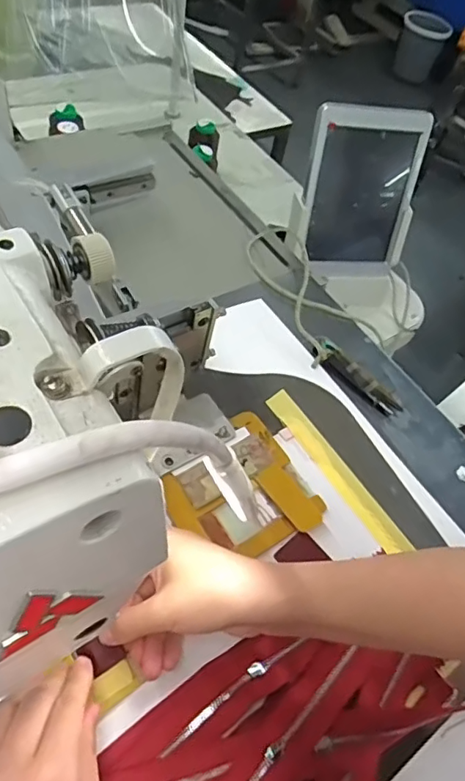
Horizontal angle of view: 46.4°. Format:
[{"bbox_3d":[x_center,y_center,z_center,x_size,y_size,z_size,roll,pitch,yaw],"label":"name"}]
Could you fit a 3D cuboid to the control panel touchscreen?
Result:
[{"bbox_3d":[0.161,-0.247,0.697,0.155,0.216,0.038,-7,40,-10],"label":"control panel touchscreen"}]

